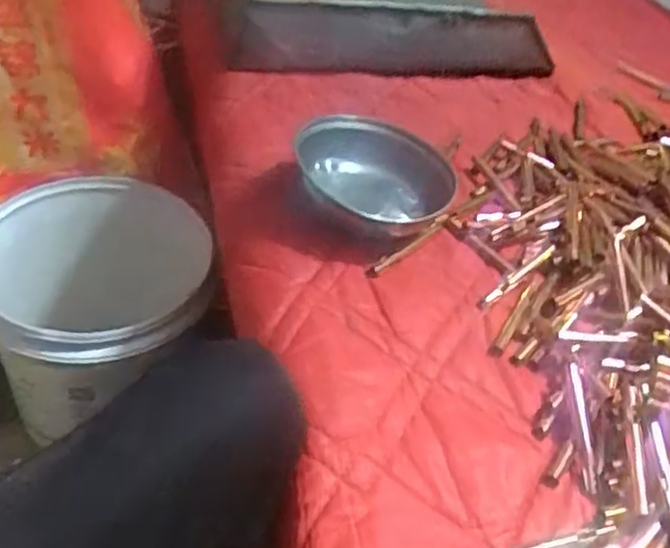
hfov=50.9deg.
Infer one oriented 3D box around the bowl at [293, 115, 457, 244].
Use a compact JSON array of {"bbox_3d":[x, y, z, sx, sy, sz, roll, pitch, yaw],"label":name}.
[{"bbox_3d":[0.035,-0.077,0.607,0.131,0.056,0.147,3,43,-8],"label":"bowl"}]

